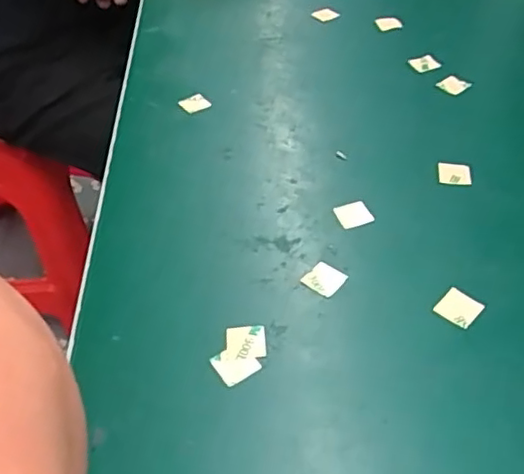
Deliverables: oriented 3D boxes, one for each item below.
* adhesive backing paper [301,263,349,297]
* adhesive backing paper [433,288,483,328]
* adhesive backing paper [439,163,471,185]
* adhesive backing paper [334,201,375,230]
[{"bbox_3d":[0.027,0.018,0.269,0.015,0.004,0.016,30,54,29],"label":"adhesive backing paper"},{"bbox_3d":[0.081,0.029,0.255,0.015,0.004,0.015,35,64,27],"label":"adhesive backing paper"},{"bbox_3d":[0.098,-0.032,0.315,0.016,0.005,0.014,3,46,6],"label":"adhesive backing paper"},{"bbox_3d":[0.044,-0.011,0.298,0.016,0.004,0.014,-15,53,-5],"label":"adhesive backing paper"}]

